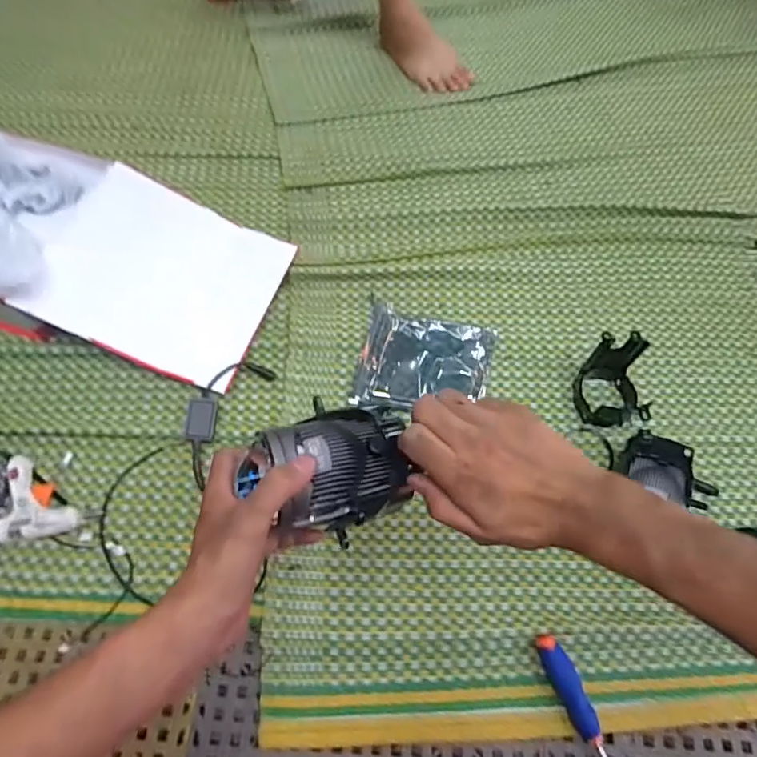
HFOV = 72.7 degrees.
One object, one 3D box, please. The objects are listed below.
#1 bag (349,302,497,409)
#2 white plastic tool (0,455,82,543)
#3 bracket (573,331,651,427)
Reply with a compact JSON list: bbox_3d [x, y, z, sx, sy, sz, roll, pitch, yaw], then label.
[{"bbox_3d":[0.071,-0.027,0.771,0.192,0.022,0.170,12,64,3],"label":"bag"},{"bbox_3d":[-0.431,0.151,0.662,0.098,0.035,0.109,0,64,-3],"label":"white plastic tool"},{"bbox_3d":[0.332,0.006,0.718,0.082,0.104,0.098,7,64,1],"label":"bracket"}]

